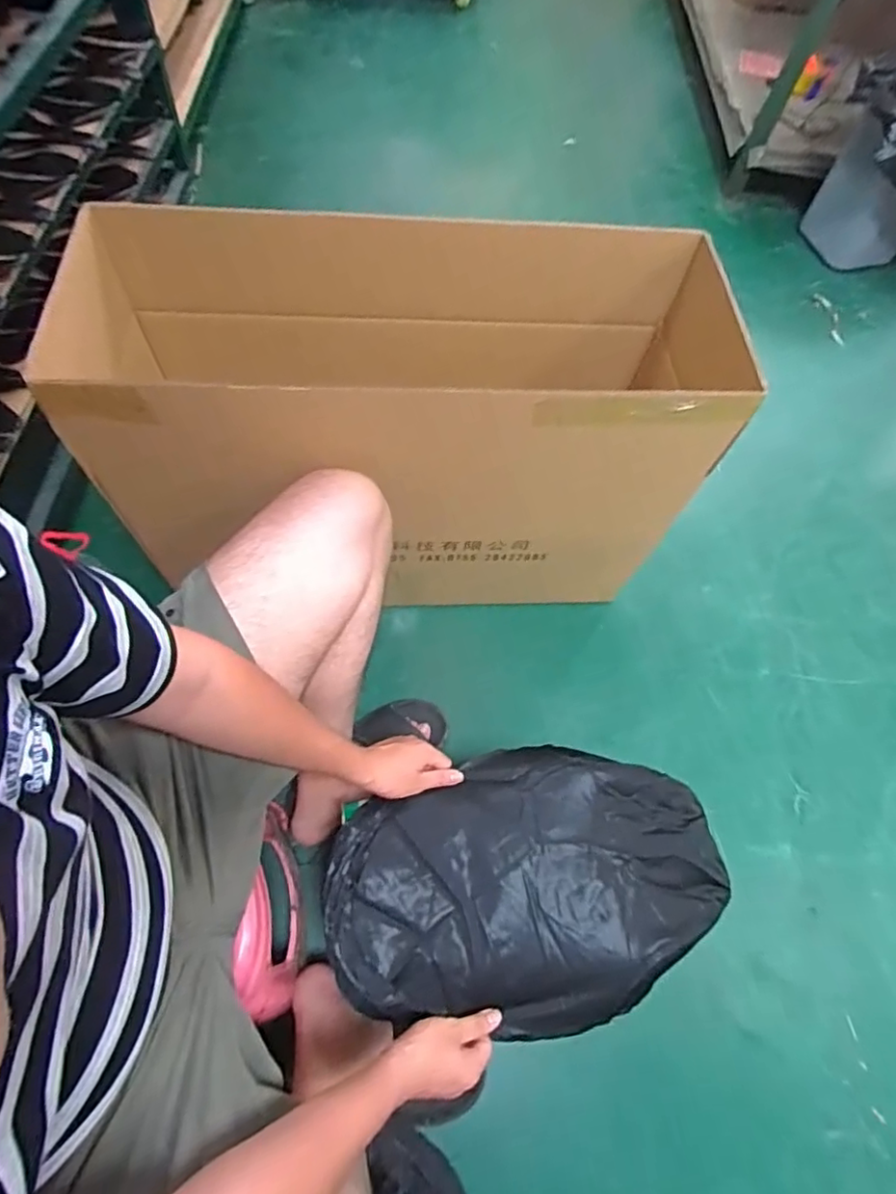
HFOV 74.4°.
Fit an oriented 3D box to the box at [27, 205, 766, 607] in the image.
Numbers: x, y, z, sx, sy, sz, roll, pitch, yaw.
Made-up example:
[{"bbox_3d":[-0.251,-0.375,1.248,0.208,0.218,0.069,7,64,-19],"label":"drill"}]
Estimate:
[{"bbox_3d":[-0.043,-0.250,0.943,0.931,0.513,0.333,-1,65,-6],"label":"box"}]

